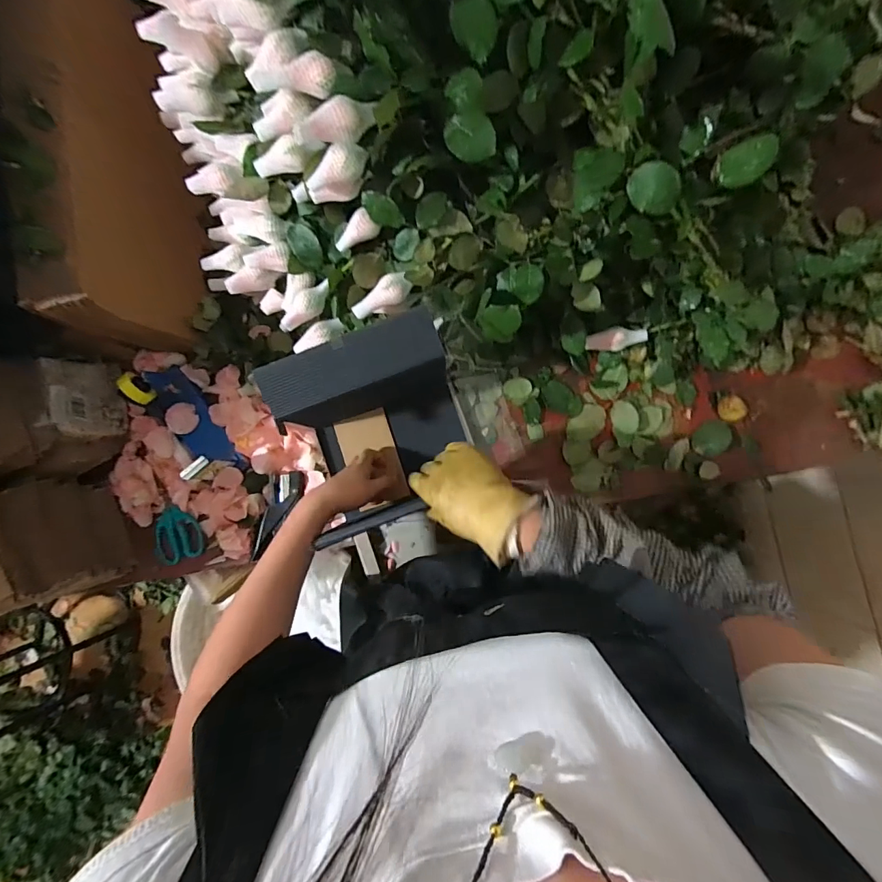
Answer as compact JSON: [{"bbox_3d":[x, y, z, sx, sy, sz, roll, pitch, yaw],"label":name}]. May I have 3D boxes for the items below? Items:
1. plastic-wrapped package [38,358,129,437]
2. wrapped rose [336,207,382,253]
[{"bbox_3d":[-0.523,-0.063,0.646,0.026,0.115,0.113,-6,85,2],"label":"plastic-wrapped package"},{"bbox_3d":[-0.102,-0.251,0.520,0.056,0.022,0.032,-23,119,18],"label":"wrapped rose"}]

